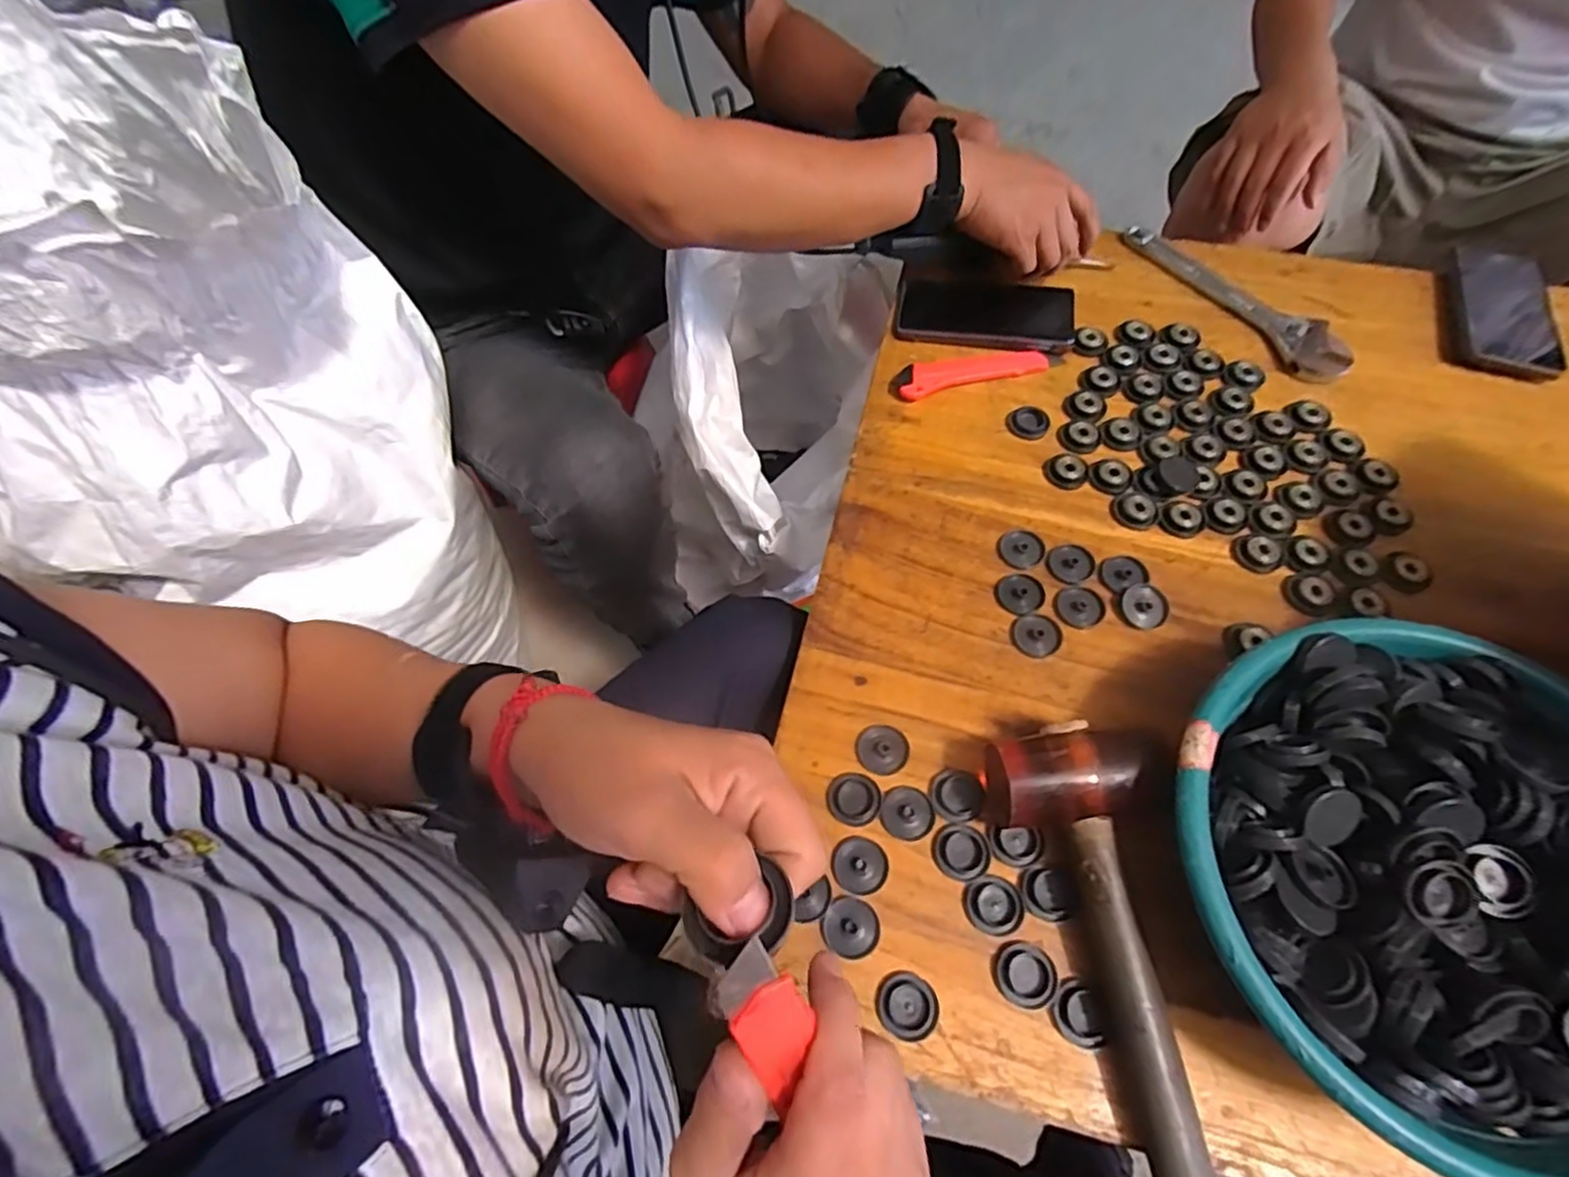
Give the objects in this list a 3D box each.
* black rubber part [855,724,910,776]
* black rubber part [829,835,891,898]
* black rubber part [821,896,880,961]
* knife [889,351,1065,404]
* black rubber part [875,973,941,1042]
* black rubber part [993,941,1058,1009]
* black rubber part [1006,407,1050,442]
[{"bbox_3d":[0.065,0.106,0.458,0.034,0.006,0.032,-1,62,1],"label":"black rubber part"},{"bbox_3d":[0.047,0.173,0.432,0.034,0.004,0.033,-15,63,-6],"label":"black rubber part"},{"bbox_3d":[0.039,0.201,0.409,0.033,0.004,0.032,-14,63,-6],"label":"black rubber part"},{"bbox_3d":[0.166,-0.192,0.603,0.150,0.010,0.033,-15,63,-6],"label":"knife"},{"bbox_3d":[0.069,0.236,0.391,0.033,0.006,0.033,-1,62,1],"label":"black rubber part"},{"bbox_3d":[0.138,0.220,0.394,0.033,0.007,0.033,-1,62,1],"label":"black rubber part"},{"bbox_3d":[0.204,-0.139,0.580,0.034,0.006,0.032,-1,62,1],"label":"black rubber part"}]

